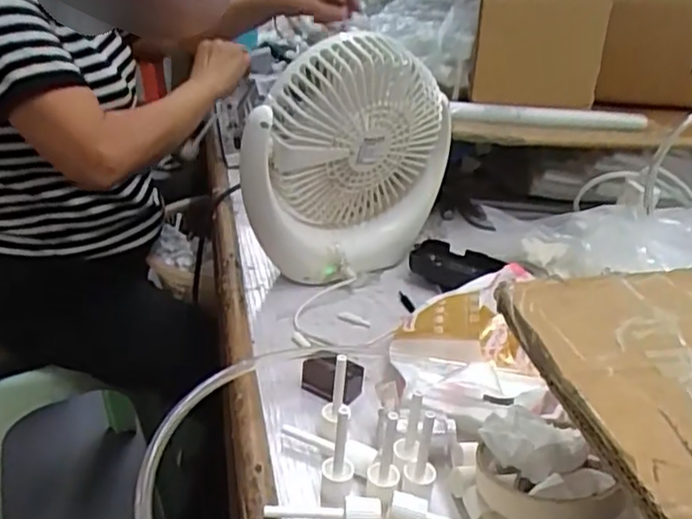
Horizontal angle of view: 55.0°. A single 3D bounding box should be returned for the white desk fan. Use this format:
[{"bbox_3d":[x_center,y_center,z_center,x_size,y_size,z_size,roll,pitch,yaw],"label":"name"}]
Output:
[{"bbox_3d":[0.001,-0.087,0.596,0.178,0.198,0.087,-22,37,-40],"label":"white desk fan"}]

